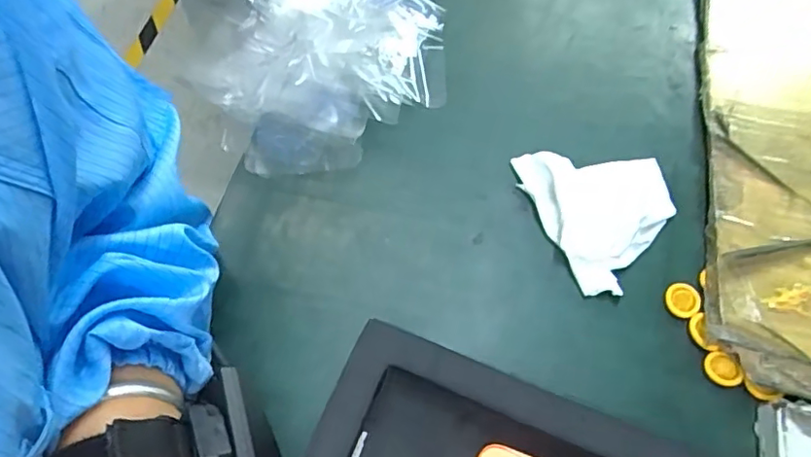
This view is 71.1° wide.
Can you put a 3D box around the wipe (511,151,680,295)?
[{"bbox_3d":[0.125,-0.007,0.358,0.097,0.014,0.095,0,64,-2],"label":"wipe"}]

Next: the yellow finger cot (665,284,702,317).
[{"bbox_3d":[0.166,0.043,0.340,0.019,0.004,0.022,35,67,14],"label":"yellow finger cot"}]

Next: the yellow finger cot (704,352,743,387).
[{"bbox_3d":[0.179,0.079,0.320,0.018,0.004,0.020,-29,69,-15],"label":"yellow finger cot"}]

